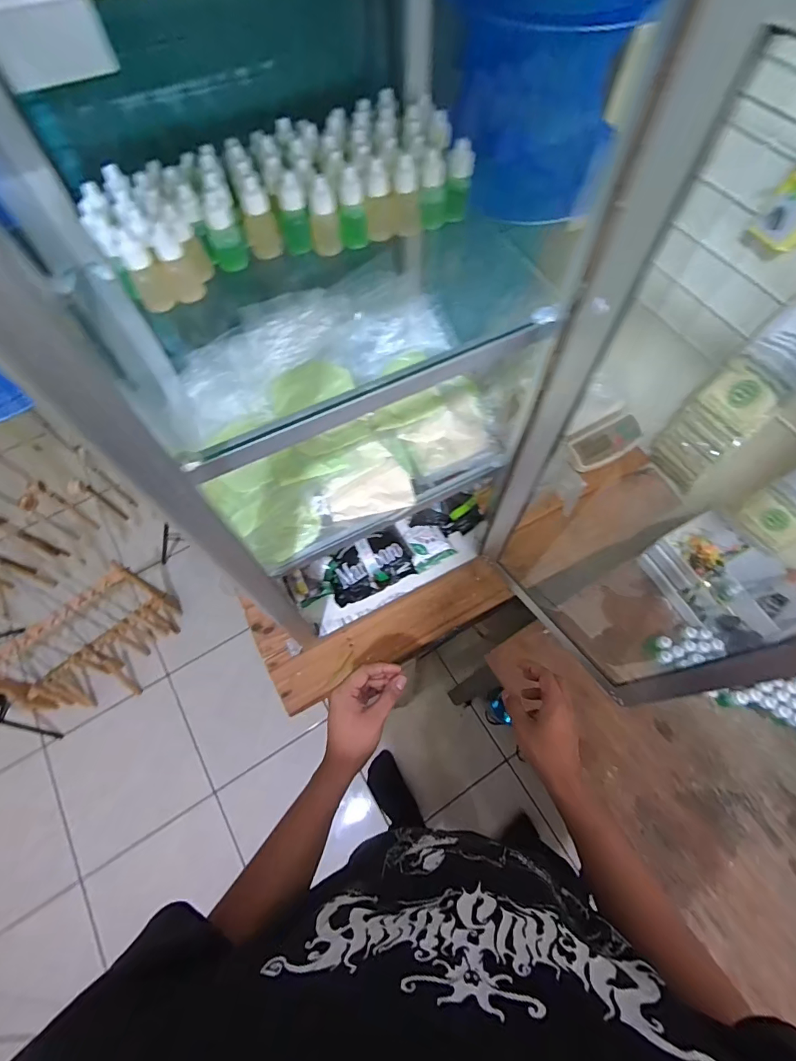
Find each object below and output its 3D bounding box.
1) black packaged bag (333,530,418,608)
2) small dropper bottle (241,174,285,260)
[{"bbox_3d":[-0.043,0.051,0.676,0.128,0.060,0.069,-24,69,-11],"label":"black packaged bag"},{"bbox_3d":[-0.114,-0.258,0.370,0.024,0.059,0.019,-16,67,-8],"label":"small dropper bottle"}]

